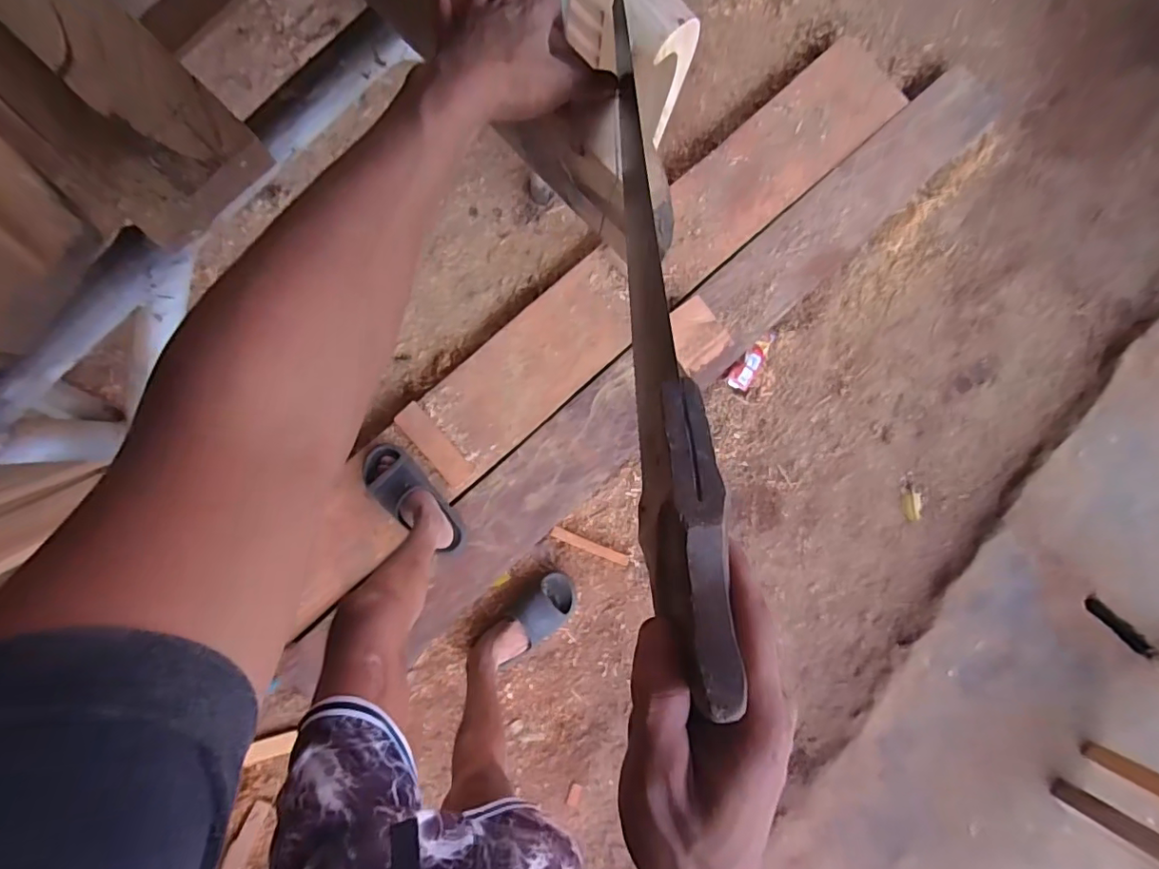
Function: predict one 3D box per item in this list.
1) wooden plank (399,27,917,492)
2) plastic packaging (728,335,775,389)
[{"bbox_3d":[0.203,-0.431,1.271,1.487,0.050,0.226,-42,90,-6],"label":"wooden plank"},{"bbox_3d":[0.431,-0.185,1.343,0.054,0.032,0.164,35,86,-6],"label":"plastic packaging"}]

